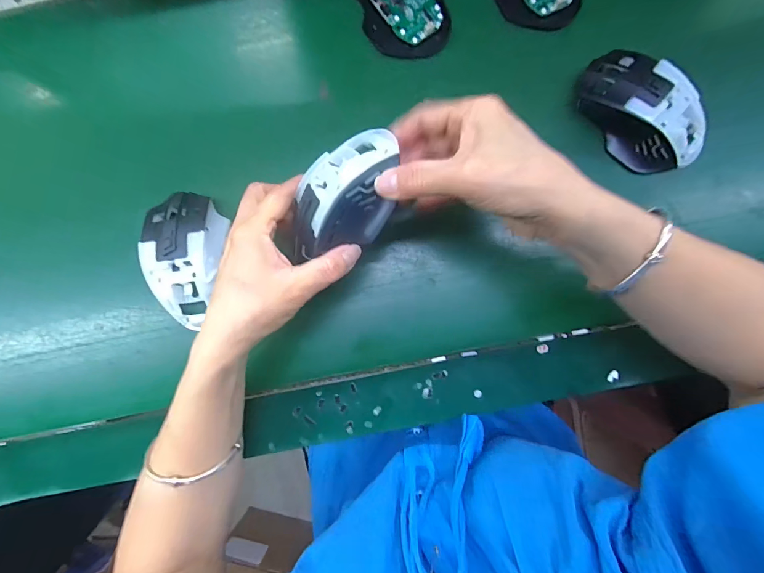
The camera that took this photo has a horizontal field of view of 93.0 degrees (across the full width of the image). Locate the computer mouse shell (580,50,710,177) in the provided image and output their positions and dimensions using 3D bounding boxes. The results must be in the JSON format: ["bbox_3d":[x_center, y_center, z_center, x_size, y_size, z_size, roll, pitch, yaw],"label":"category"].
[{"bbox_3d":[0.219,-0.148,0.304,0.060,0.041,0.112,-40,90,0],"label":"computer mouse shell"}]

